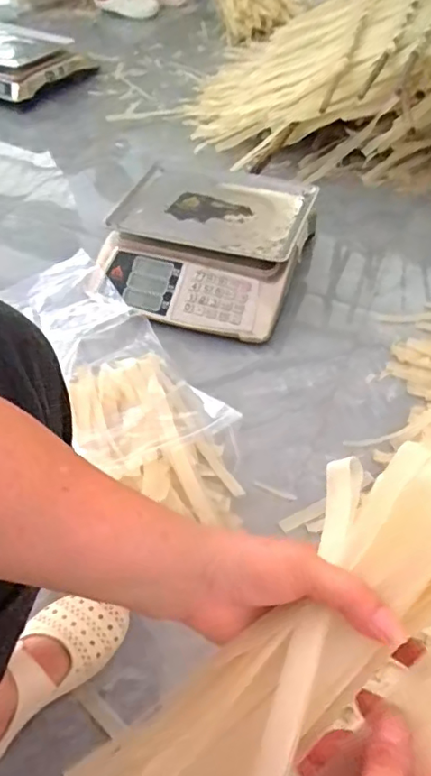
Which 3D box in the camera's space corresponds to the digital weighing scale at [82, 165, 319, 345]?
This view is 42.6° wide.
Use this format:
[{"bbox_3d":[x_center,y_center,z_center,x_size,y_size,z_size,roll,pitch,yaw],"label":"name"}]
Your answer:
[{"bbox_3d":[-0.014,-0.271,1.027,0.347,0.108,0.374,14,52,13],"label":"digital weighing scale"}]

